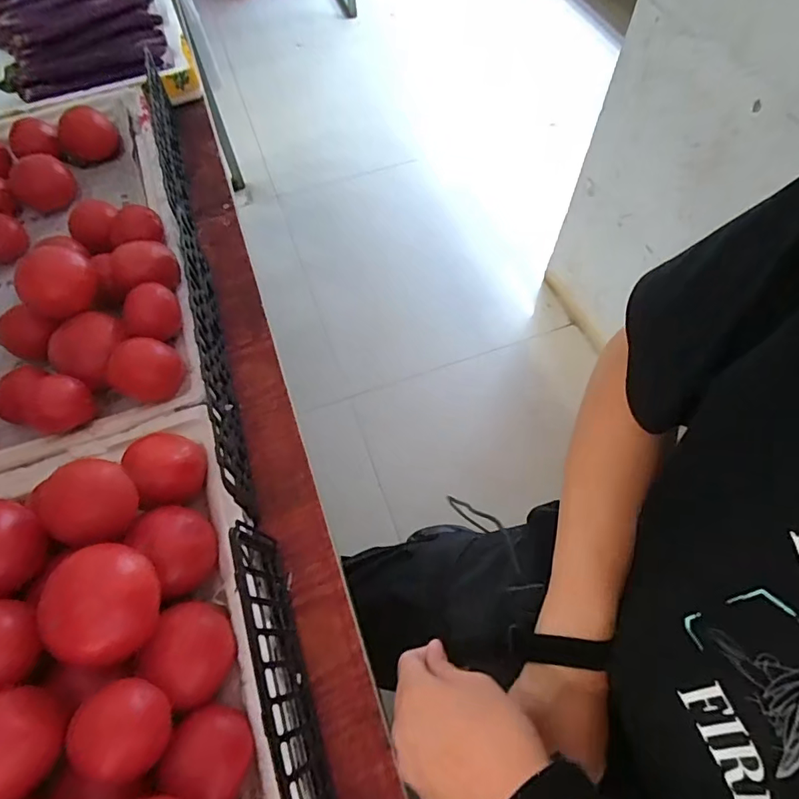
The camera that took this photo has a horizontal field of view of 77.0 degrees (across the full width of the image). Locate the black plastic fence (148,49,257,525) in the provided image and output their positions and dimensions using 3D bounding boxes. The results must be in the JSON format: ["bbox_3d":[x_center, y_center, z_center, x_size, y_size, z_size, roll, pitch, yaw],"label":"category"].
[{"bbox_3d":[-0.255,-0.189,0.618,0.017,0.112,0.689,-17,63,-8],"label":"black plastic fence"}]

